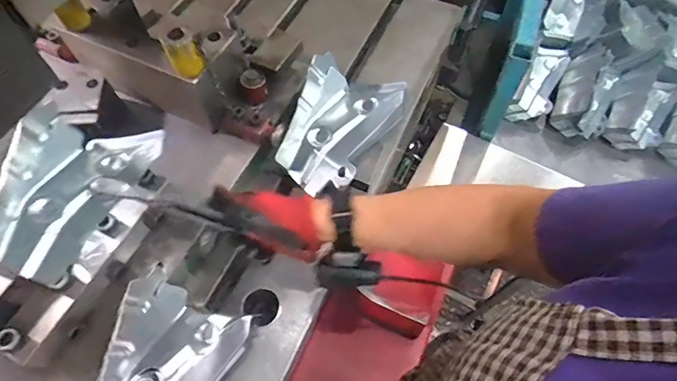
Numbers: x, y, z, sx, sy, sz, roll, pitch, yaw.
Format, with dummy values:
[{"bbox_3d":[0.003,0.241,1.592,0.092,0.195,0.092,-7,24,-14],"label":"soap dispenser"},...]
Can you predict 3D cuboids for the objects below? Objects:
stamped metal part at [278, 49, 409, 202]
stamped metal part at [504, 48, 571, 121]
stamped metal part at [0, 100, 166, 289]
[{"bbox_3d":[-0.002,-0.107,0.661,0.144,0.075,0.204,32,66,17],"label":"stamped metal part"},{"bbox_3d":[0.592,-0.311,1.251,0.109,0.087,0.247,27,65,15],"label":"stamped metal part"},{"bbox_3d":[-0.302,-0.003,0.483,0.120,0.068,0.198,7,61,4],"label":"stamped metal part"}]

